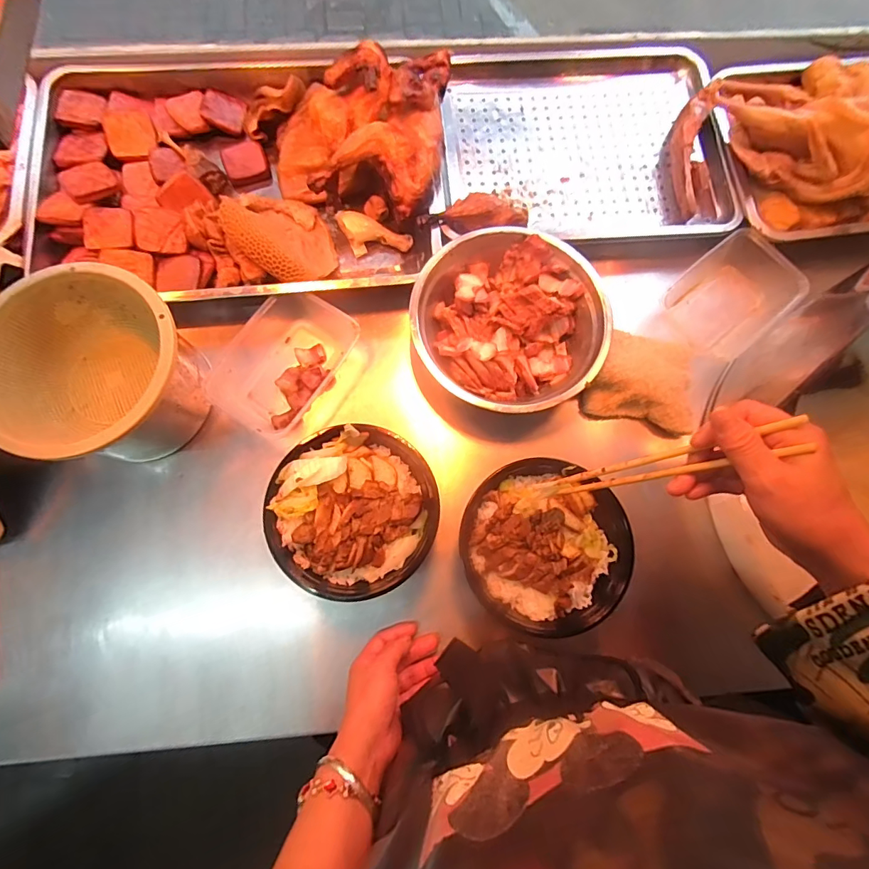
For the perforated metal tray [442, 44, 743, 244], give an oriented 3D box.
[{"bbox_3d":[0.196,-0.384,0.596,0.354,0.034,0.288,-3,78,-6],"label":"perforated metal tray"}]

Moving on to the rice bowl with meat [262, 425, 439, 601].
[{"bbox_3d":[-0.080,0.080,0.464,0.161,0.073,0.164,1,78,-5],"label":"rice bowl with meat"}]

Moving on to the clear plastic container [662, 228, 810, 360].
[{"bbox_3d":[0.363,-0.168,0.560,0.147,0.052,0.117,-38,84,-12],"label":"clear plastic container"}]

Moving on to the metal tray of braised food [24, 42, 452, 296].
[{"bbox_3d":[-0.237,-0.329,0.543,0.491,0.106,0.332,4,77,-5],"label":"metal tray of braised food"}]

